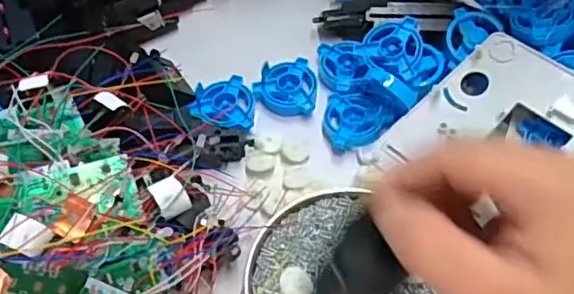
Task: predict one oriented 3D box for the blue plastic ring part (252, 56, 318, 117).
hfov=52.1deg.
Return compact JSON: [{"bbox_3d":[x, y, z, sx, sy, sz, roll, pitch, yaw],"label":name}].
[{"bbox_3d":[0.000,-0.050,0.496,0.052,0.014,0.051,-1,57,2],"label":"blue plastic ring part"}]

